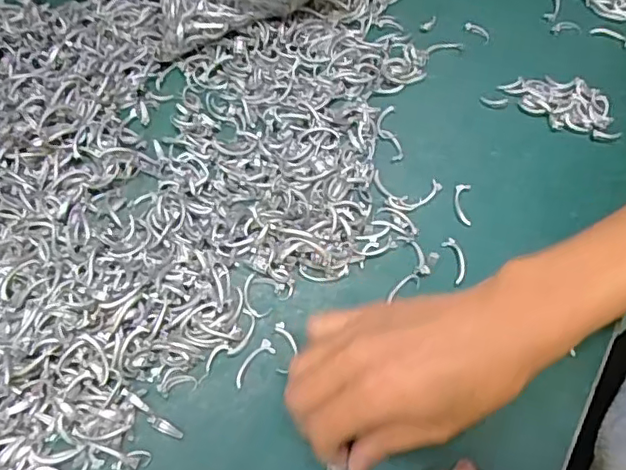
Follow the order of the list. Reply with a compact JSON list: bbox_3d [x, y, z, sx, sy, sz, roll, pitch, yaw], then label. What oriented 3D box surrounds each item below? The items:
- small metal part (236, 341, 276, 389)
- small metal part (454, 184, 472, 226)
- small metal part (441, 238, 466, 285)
[{"bbox_3d":[-0.034,0.072,0.332,0.010,0.004,0.030,40,69,22],"label":"small metal part"},{"bbox_3d":[0.096,-0.020,0.378,0.010,0.004,0.030,4,60,4],"label":"small metal part"},{"bbox_3d":[0.087,0.015,0.357,0.010,0.004,0.031,-10,60,-4],"label":"small metal part"}]

